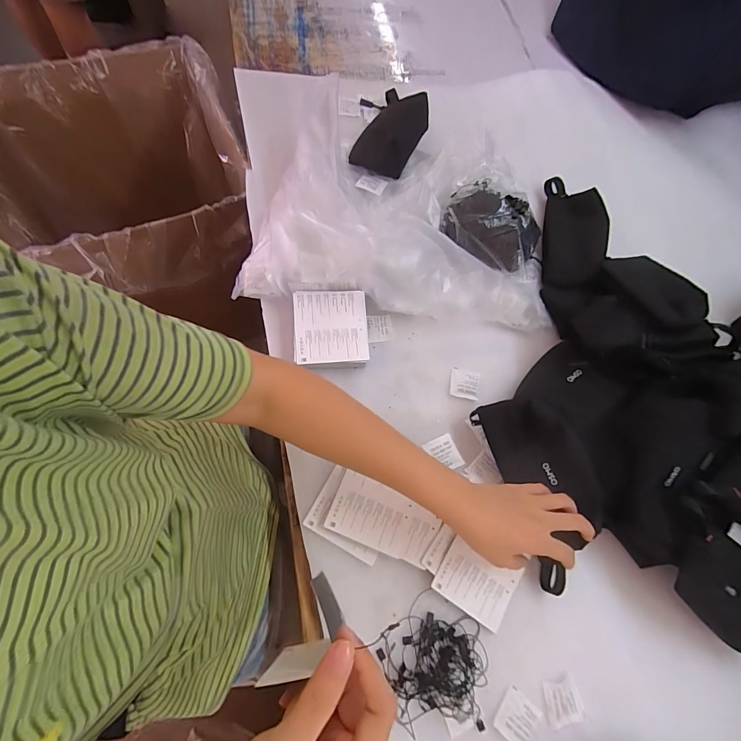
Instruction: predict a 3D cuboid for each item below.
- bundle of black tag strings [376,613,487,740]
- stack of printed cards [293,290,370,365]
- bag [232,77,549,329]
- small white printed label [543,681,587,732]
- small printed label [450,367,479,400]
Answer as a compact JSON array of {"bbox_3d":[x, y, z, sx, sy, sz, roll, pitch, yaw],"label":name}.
[{"bbox_3d":[0.065,0.306,0.366,0.104,0.025,0.093,0,70,-8],"label":"bundle of black tag strings"},{"bbox_3d":[-0.051,-0.051,0.476,0.092,0.045,0.100,-4,69,-2],"label":"stack of printed cards"},{"bbox_3d":[0.048,-0.205,0.509,0.418,0.121,0.261,5,70,-4],"label":"bag"},{"bbox_3d":[0.205,0.351,0.382,0.041,0.009,0.038,-4,71,-10],"label":"small white printed label"},{"bbox_3d":[0.127,0.017,0.486,0.037,0.004,0.040,11,69,-4],"label":"small printed label"}]

